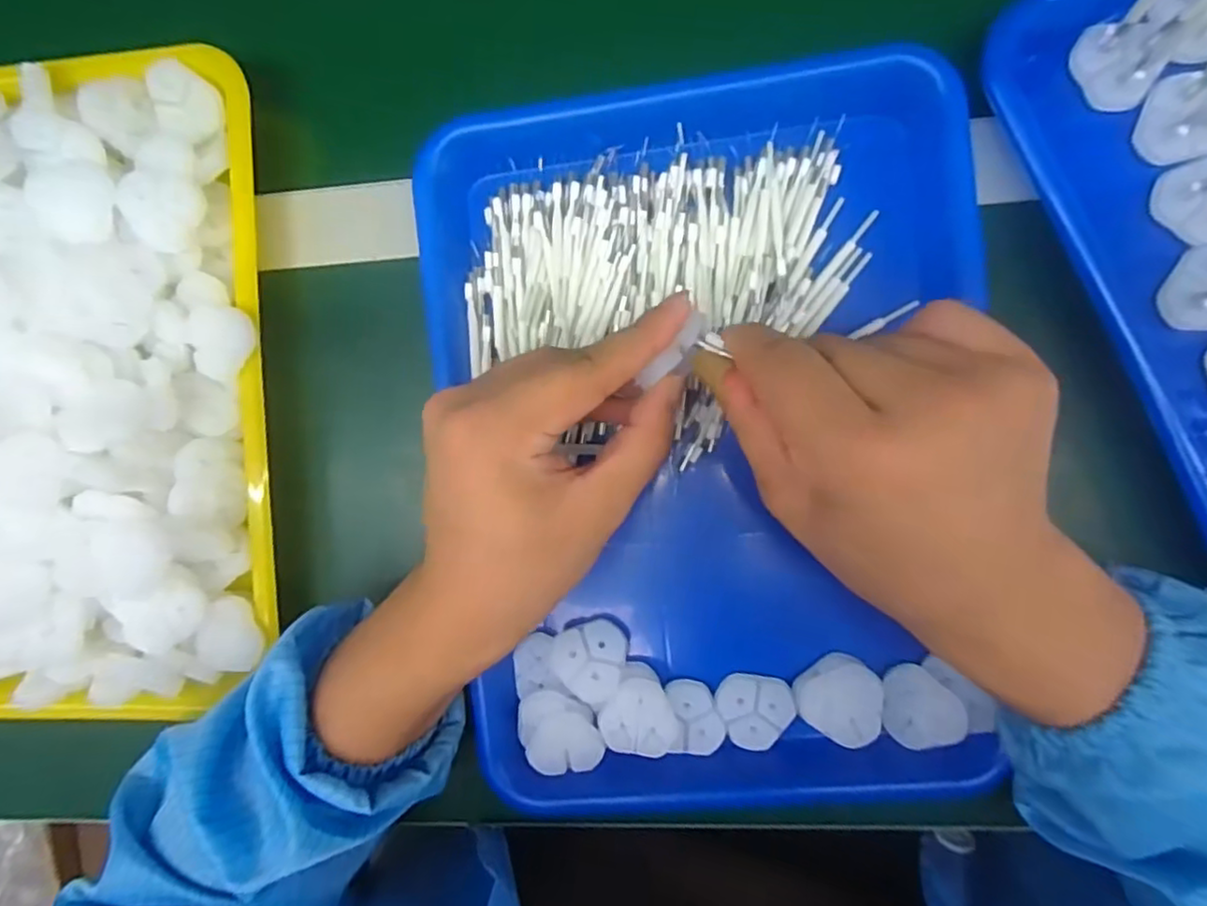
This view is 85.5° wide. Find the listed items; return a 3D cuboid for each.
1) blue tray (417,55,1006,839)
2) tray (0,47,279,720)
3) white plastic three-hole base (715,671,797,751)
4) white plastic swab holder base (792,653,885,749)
[{"bbox_3d":[0.049,0.001,0.315,0.245,0.038,0.346,-4,91,6],"label":"blue tray"},{"bbox_3d":[-0.289,-0.027,0.321,0.234,0.049,0.327,-2,92,6],"label":"tray"},{"bbox_3d":[0.072,0.125,0.314,0.036,0.004,0.036,8,93,6],"label":"white plastic three-hole base"},{"bbox_3d":[0.112,0.115,0.306,0.038,0.004,0.038,-3,78,14],"label":"white plastic swab holder base"}]

